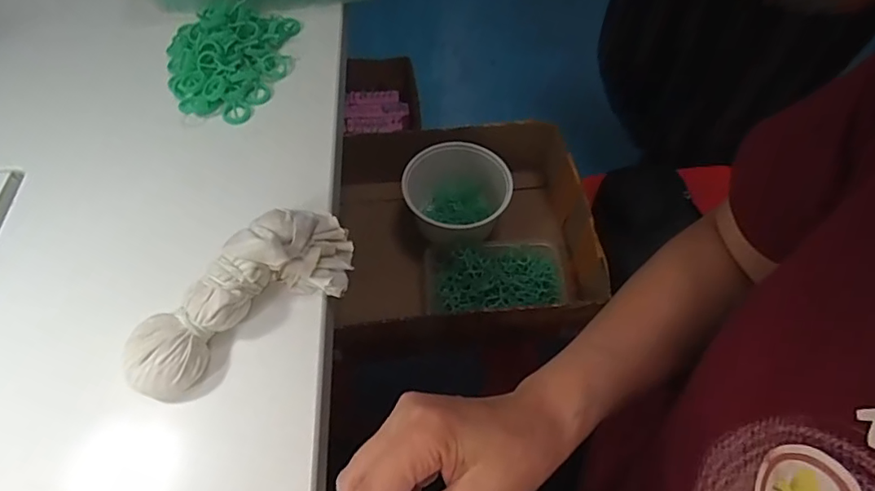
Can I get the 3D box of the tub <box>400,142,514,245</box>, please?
[{"bbox_3d":[0.028,-0.058,0.695,0.137,0.078,0.133,-1,58,1],"label":"tub"}]

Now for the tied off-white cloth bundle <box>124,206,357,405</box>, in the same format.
[{"bbox_3d":[-0.129,0.031,0.346,0.162,0.052,0.057,-35,64,-20],"label":"tied off-white cloth bundle"}]

